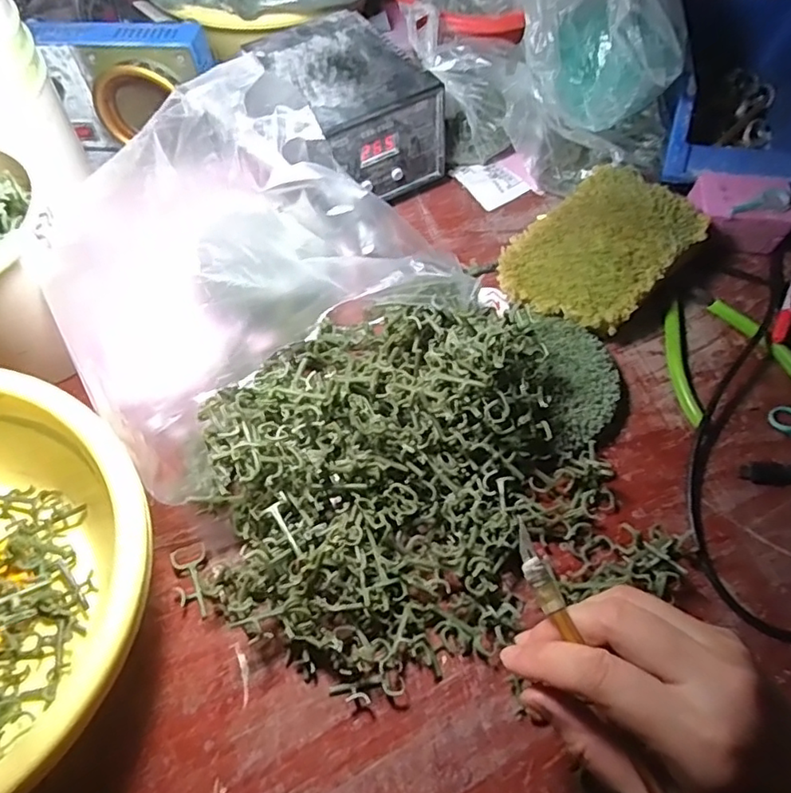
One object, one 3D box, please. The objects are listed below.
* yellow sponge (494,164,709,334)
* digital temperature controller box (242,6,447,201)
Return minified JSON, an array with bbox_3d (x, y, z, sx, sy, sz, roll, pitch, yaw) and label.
[{"bbox_3d":[0.150,-0.110,0.419,0.134,0.027,0.095,-40,70,-18],"label":"yellow sponge"},{"bbox_3d":[-0.040,-0.234,0.465,0.106,0.077,0.141,-27,67,-12],"label":"digital temperature controller box"}]

